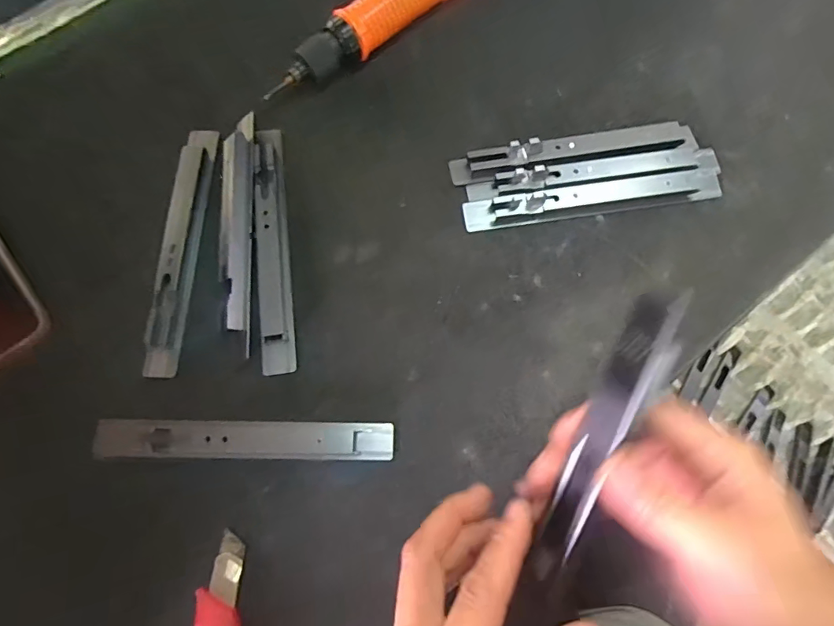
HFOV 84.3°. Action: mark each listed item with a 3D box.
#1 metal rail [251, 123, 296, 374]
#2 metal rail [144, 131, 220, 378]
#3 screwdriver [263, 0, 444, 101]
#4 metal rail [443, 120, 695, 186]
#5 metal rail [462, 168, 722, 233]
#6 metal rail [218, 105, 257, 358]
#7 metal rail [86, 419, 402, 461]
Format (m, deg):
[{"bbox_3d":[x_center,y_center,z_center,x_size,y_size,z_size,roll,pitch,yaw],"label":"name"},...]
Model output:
[{"bbox_3d":[-0.120,-0.057,0.382,0.025,0.014,0.212,-7,76,-2],"label":"metal rail"},{"bbox_3d":[-0.192,-0.058,0.381,0.032,0.017,0.217,3,76,0],"label":"metal rail"},{"bbox_3d":[-0.023,-0.281,0.426,0.274,0.045,0.044,-40,79,-10],"label":"screwdriver"},{"bbox_3d":[0.137,-0.142,0.395,0.213,0.023,0.027,-8,76,-2],"label":"metal rail"},{"bbox_3d":[0.150,-0.097,0.388,0.217,0.019,0.026,-7,76,-2],"label":"metal rail"},{"bbox_3d":[-0.148,-0.070,0.383,0.029,0.017,0.203,-6,76,-2],"label":"metal rail"},{"bbox_3d":[-0.124,0.092,0.335,0.211,0.018,0.027,0,76,0],"label":"metal rail"}]

